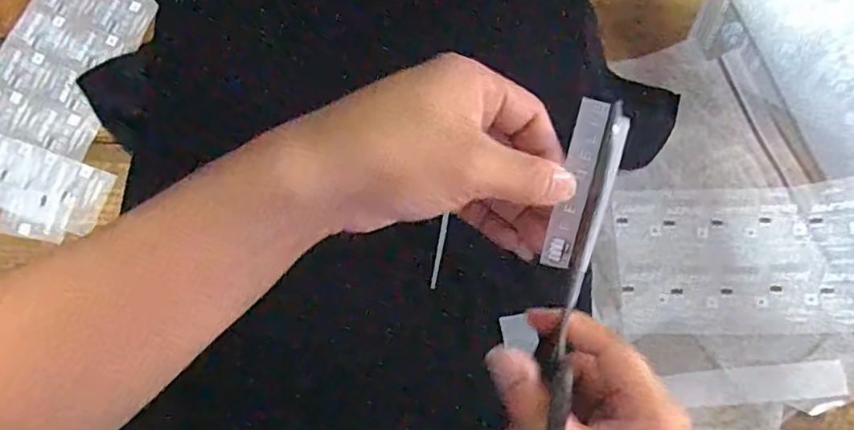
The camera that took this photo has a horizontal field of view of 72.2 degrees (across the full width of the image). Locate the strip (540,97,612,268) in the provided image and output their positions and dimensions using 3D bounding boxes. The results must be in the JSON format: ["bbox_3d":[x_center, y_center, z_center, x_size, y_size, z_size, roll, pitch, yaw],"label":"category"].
[{"bbox_3d":[0.071,-0.015,0.278,0.014,0.004,0.080,14,94,-3],"label":"strip"}]

